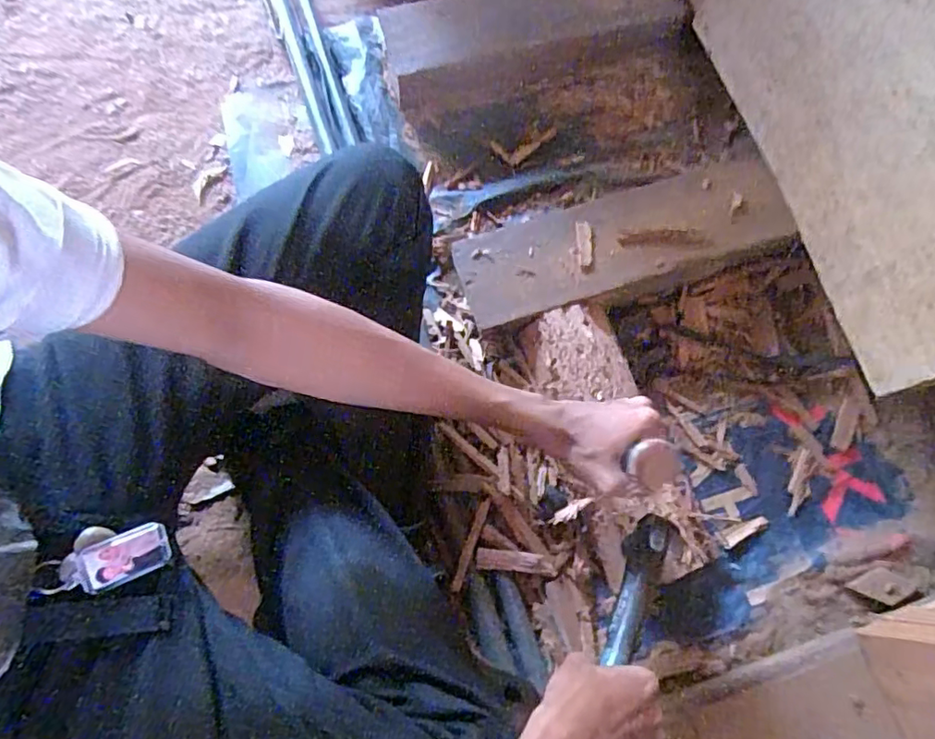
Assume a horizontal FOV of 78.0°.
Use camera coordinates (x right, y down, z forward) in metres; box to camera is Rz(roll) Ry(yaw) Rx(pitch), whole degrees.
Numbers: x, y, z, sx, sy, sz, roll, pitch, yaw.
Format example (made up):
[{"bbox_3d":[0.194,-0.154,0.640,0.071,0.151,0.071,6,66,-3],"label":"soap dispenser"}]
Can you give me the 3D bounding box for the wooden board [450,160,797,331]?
[{"bbox_3d":[0.176,-0.152,0.669,0.370,0.030,0.122,-16,73,-1],"label":"wooden board"}]

